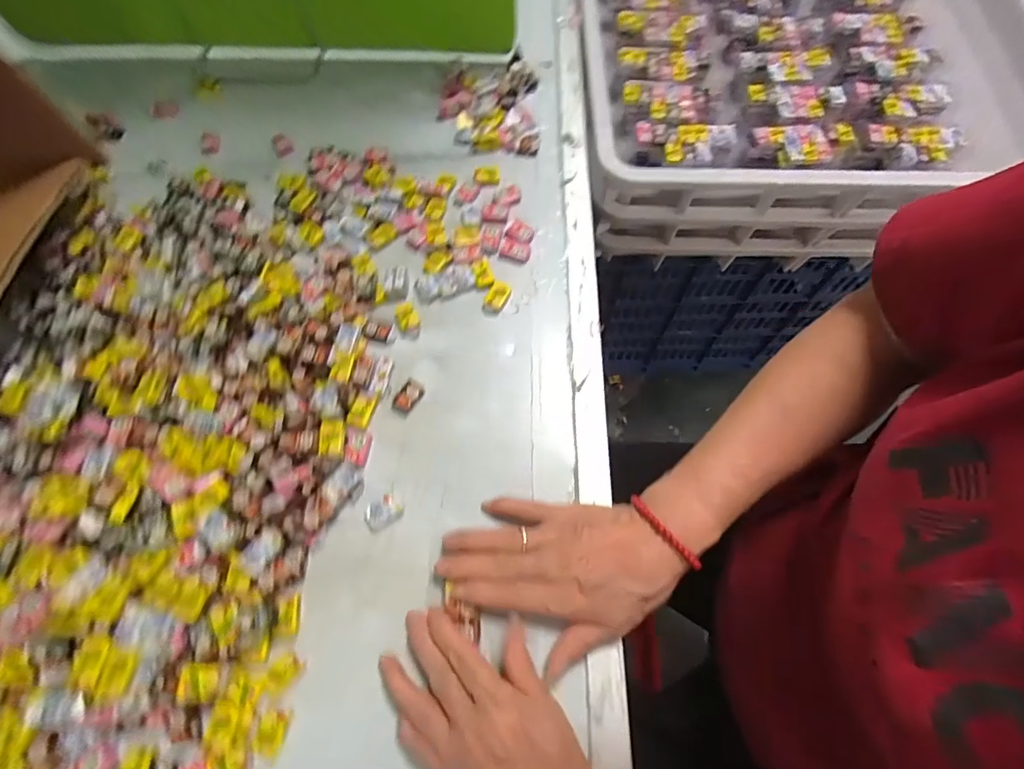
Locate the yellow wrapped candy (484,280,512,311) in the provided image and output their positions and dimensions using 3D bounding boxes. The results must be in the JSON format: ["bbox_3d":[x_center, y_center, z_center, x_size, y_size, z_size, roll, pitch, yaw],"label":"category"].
[{"bbox_3d":[-0.013,-0.078,0.428,0.020,0.007,0.026,19,69,9],"label":"yellow wrapped candy"}]

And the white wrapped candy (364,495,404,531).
[{"bbox_3d":[-0.097,0.097,0.366,0.027,0.010,0.020,-30,70,-11],"label":"white wrapped candy"}]

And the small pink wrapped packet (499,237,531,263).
[{"bbox_3d":[0.003,-0.125,0.446,0.028,0.010,0.018,22,70,10],"label":"small pink wrapped packet"}]

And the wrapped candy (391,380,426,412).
[{"bbox_3d":[-0.086,0.010,0.397,0.015,0.008,0.027,39,73,16],"label":"wrapped candy"}]

